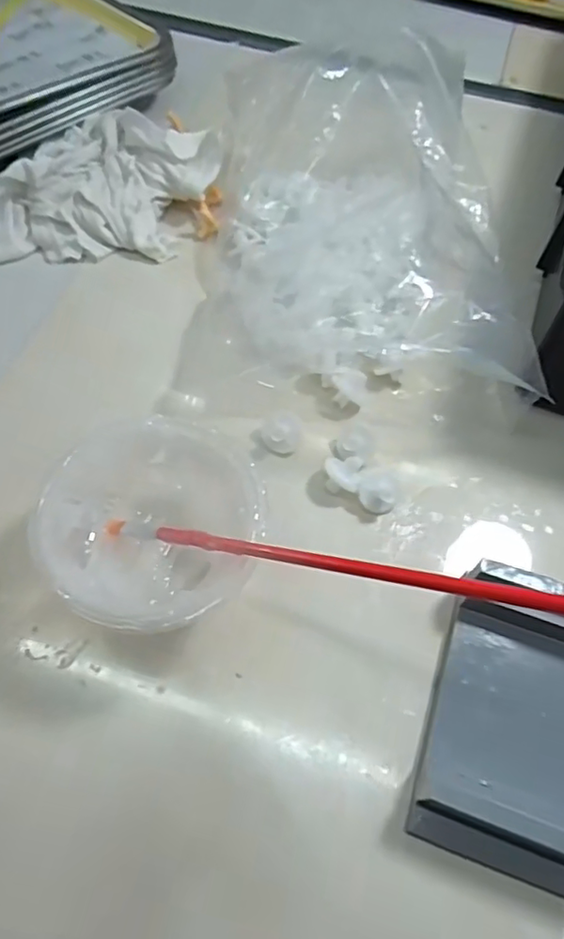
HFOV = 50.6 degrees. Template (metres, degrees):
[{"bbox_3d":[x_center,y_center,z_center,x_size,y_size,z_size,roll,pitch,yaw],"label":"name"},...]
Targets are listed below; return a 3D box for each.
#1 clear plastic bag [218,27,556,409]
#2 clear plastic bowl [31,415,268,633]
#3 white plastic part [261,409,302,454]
[{"bbox_3d":[0.063,-0.176,0.418,0.234,0.115,0.230,7,61,1],"label":"clear plastic bag"},{"bbox_3d":[-0.068,0.030,0.325,0.111,0.061,0.094,-5,61,-5],"label":"clear plastic bowl"},{"bbox_3d":[0.000,-0.024,0.386,0.025,0.018,0.023,1,61,-2],"label":"white plastic part"}]

